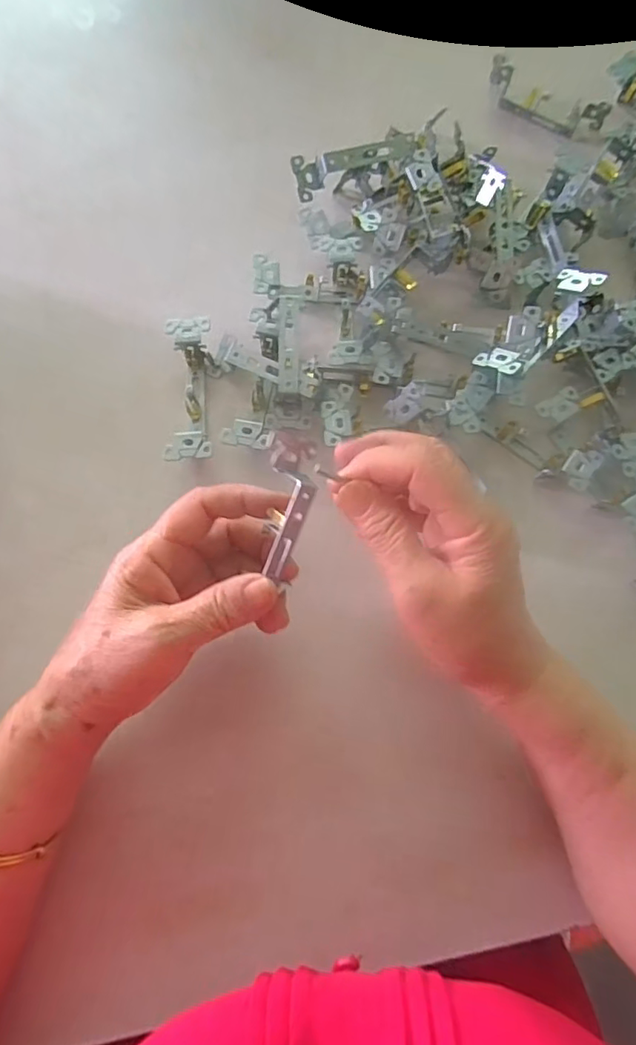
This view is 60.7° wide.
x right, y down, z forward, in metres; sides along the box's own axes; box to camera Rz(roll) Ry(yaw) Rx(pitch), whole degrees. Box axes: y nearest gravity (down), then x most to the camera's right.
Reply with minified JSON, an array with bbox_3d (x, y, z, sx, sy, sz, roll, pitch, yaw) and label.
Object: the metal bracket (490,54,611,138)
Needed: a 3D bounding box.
[{"bbox_3d":[0.189,-0.355,0.454,0.105,0.022,0.030,29,77,6],"label":"metal bracket"}]

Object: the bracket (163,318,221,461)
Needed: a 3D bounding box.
[{"bbox_3d":[-0.088,-0.091,0.380,0.031,0.022,0.103,-2,76,-2],"label":"bracket"}]

